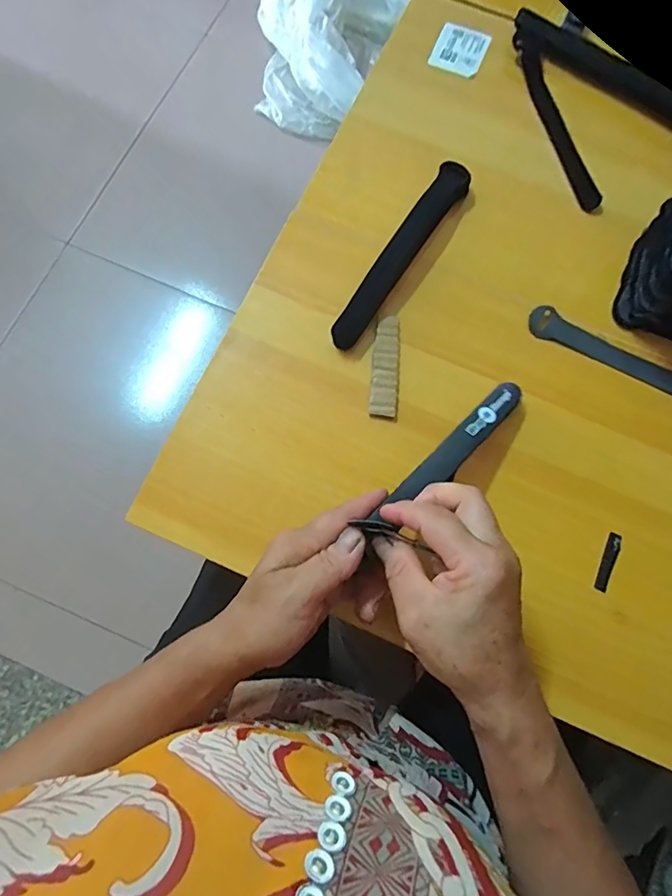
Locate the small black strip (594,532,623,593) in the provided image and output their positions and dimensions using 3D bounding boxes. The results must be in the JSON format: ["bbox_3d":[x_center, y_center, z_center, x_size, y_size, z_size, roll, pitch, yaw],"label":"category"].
[{"bbox_3d":[0.202,0.085,0.369,0.010,0.004,0.043,19,84,21],"label":"small black strip"}]

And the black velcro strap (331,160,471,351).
[{"bbox_3d":[0.055,-0.163,0.416,0.026,0.026,0.193,34,78,7],"label":"black velcro strap"}]

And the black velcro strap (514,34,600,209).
[{"bbox_3d":[0.206,-0.306,0.466,0.021,0.012,0.195,-15,77,-5],"label":"black velcro strap"}]

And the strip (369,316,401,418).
[{"bbox_3d":[0.041,-0.065,0.396,0.021,0.006,0.084,7,76,0],"label":"strip"}]

